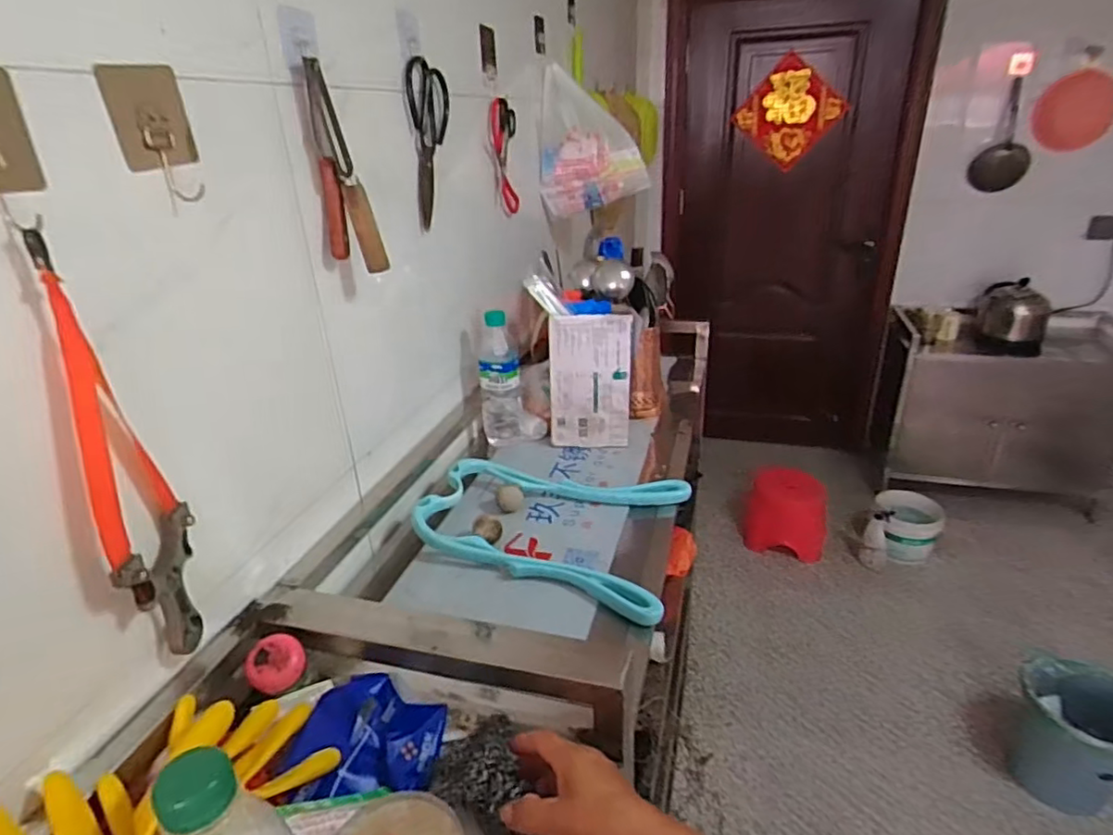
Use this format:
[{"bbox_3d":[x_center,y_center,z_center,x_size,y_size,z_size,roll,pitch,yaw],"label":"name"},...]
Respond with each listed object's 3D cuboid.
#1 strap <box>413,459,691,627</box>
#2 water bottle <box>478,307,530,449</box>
[{"bbox_3d":[-0.001,0.127,0.790,0.323,0.049,0.250,9,28,21],"label":"strap"},{"bbox_3d":[-0.087,-0.060,0.989,0.069,0.218,0.072,-6,26,-8],"label":"water bottle"}]

